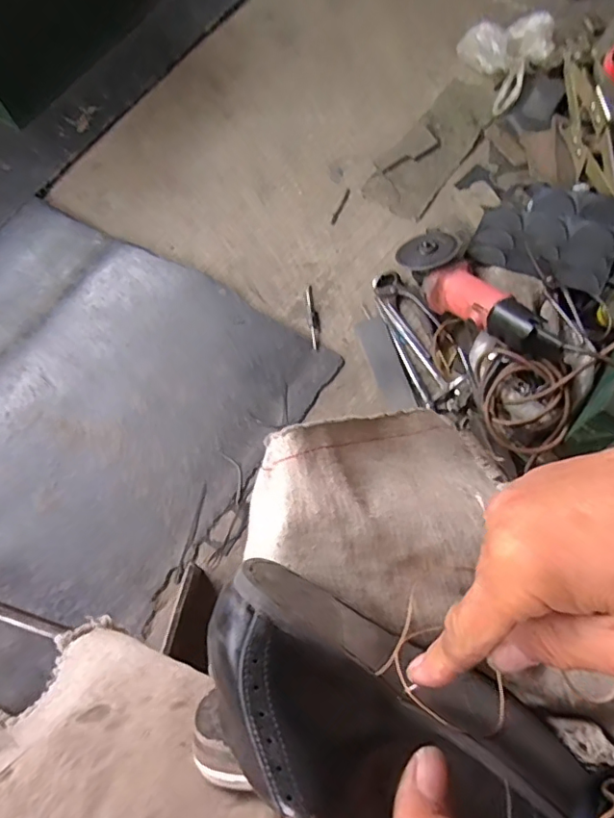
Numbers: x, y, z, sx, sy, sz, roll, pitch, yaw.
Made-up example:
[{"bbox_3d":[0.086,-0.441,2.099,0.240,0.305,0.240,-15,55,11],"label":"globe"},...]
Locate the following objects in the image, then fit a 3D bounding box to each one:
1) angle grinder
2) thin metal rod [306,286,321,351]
[{"bbox_3d":[0.245,-0.157,0.775,0.088,0.080,0.288,-32,52,-9],"label":"angle grinder"},{"bbox_3d":[0.011,-0.146,0.865,0.018,0.014,0.114,-8,70,0],"label":"thin metal rod"}]

